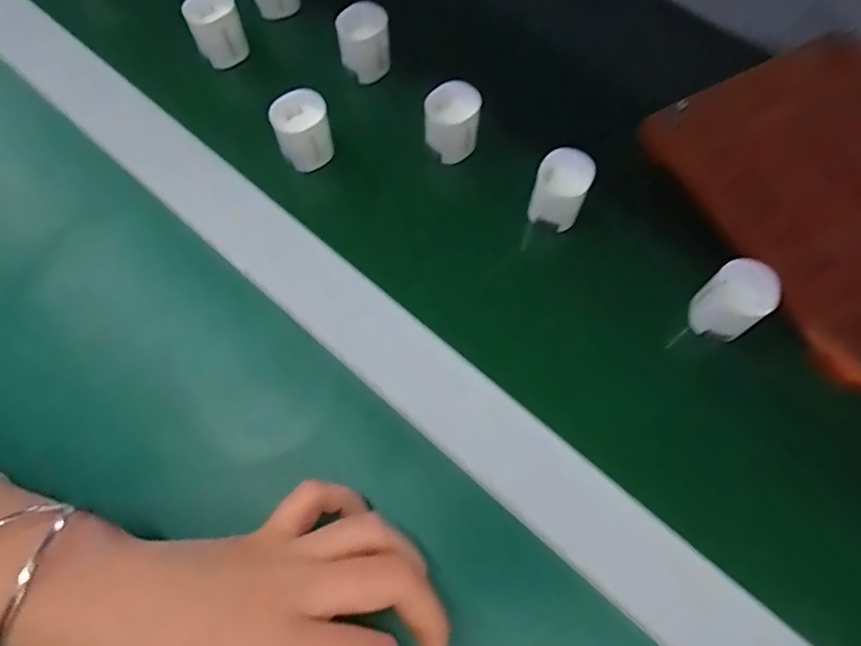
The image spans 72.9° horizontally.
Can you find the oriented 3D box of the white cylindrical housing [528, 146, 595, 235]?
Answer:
[{"bbox_3d":[0.073,-0.074,0.323,0.028,0.033,0.029,0,69,0],"label":"white cylindrical housing"}]

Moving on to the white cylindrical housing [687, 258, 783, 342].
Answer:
[{"bbox_3d":[0.154,-0.011,0.296,0.030,0.031,0.031,0,69,0],"label":"white cylindrical housing"}]

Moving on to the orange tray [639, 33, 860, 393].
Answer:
[{"bbox_3d":[0.231,-0.071,0.328,0.143,0.024,0.185,-28,71,-11],"label":"orange tray"}]

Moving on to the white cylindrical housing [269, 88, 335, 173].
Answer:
[{"bbox_3d":[-0.074,-0.112,0.341,0.031,0.033,0.029,0,69,0],"label":"white cylindrical housing"}]

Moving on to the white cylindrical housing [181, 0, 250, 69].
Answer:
[{"bbox_3d":[-0.137,-0.188,0.375,0.031,0.035,0.031,0,69,0],"label":"white cylindrical housing"}]

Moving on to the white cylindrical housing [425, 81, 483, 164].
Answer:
[{"bbox_3d":[0.013,-0.117,0.341,0.030,0.037,0.027,6,69,2],"label":"white cylindrical housing"}]

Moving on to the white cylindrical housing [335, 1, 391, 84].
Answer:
[{"bbox_3d":[-0.042,-0.177,0.371,0.031,0.037,0.026,-13,69,-5],"label":"white cylindrical housing"}]

